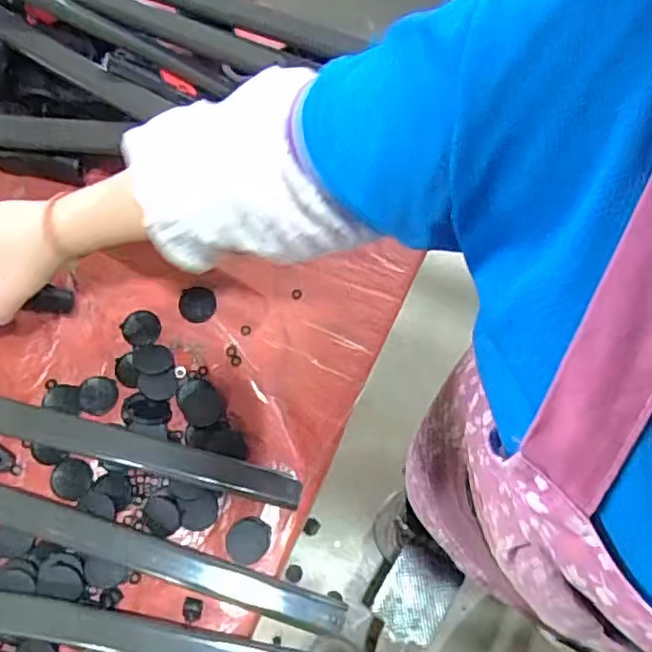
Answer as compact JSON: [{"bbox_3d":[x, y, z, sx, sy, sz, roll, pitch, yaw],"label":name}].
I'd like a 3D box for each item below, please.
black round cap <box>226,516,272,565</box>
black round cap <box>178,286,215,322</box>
[{"bbox_3d":[-0.065,0.179,0.518,0.034,0.009,0.038,40,88,4],"label":"black round cap"},{"bbox_3d":[-0.121,-0.020,0.589,0.035,0.004,0.034,0,71,-1],"label":"black round cap"}]

